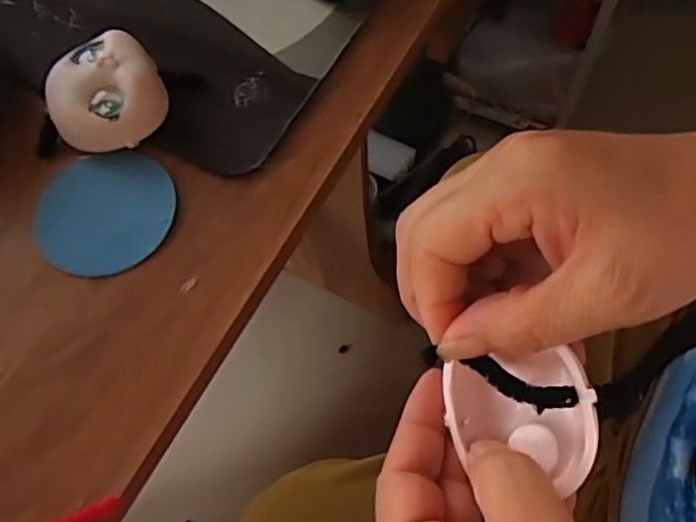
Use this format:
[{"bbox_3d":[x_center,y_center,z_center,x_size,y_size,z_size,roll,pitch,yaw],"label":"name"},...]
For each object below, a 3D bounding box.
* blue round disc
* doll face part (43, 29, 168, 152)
[{"bbox_3d":[-0.100,-0.020,0.260,0.054,0.005,0.052,-6,66,0],"label":"blue round disc"},{"bbox_3d":[-0.104,-0.072,0.273,0.046,0.023,0.057,-28,68,-10],"label":"doll face part"}]

